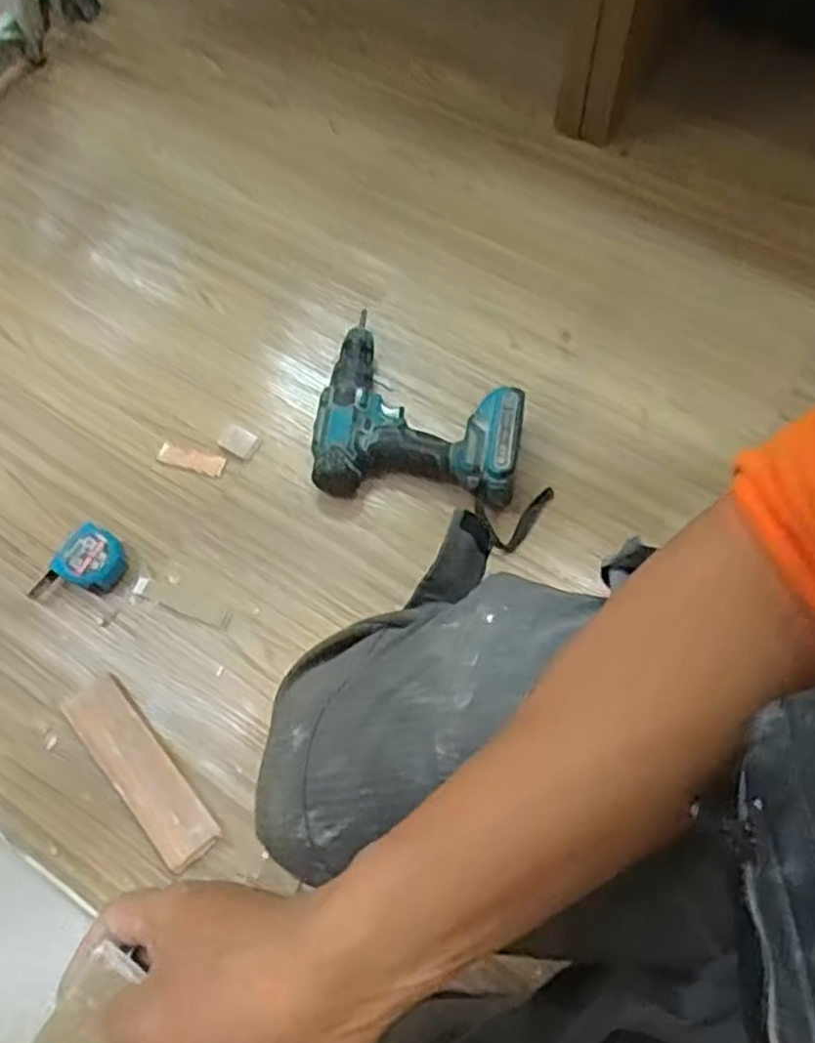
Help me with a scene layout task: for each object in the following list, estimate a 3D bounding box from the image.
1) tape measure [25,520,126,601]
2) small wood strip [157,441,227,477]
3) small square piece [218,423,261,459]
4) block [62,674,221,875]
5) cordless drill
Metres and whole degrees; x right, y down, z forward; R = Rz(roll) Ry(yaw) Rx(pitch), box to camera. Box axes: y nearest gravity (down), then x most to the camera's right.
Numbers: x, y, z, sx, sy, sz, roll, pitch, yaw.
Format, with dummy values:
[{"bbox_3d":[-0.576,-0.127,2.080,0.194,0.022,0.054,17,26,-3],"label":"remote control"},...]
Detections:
[{"bbox_3d":[-0.331,0.049,0.790,0.070,0.040,0.092,34,72,15],"label":"tape measure"},{"bbox_3d":[-0.235,-0.069,0.854,0.074,0.005,0.025,15,68,8],"label":"small wood strip"},{"bbox_3d":[-0.185,-0.088,0.860,0.045,0.005,0.030,28,71,13],"label":"small square piece"},{"bbox_3d":[-0.245,0.229,0.722,0.053,0.018,0.190,-39,71,-14],"label":"block"},{"bbox_3d":[0.013,-0.120,0.834,0.212,0.074,0.200,-1,67,2],"label":"cordless drill"}]

